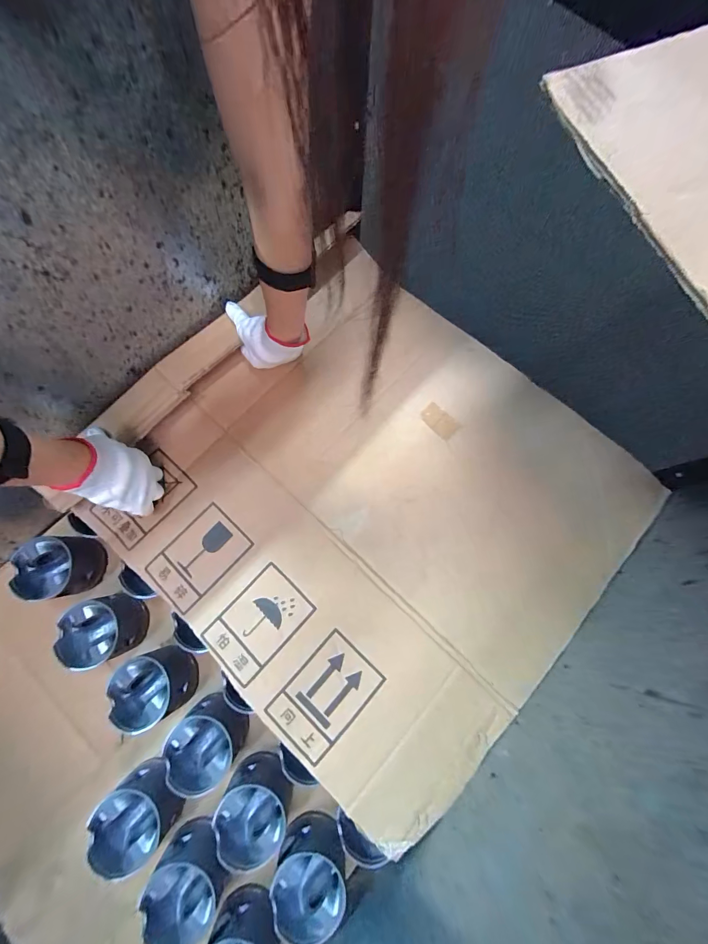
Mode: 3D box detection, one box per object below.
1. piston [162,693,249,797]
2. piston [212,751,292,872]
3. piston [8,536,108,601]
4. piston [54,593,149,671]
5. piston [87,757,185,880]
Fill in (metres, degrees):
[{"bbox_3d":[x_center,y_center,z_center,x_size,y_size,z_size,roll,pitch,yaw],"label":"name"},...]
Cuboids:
[{"bbox_3d":[-0.199,0.369,0.480,0.084,0.084,0.084,0,75,-2],"label":"piston"},{"bbox_3d":[-0.128,0.441,0.459,0.085,0.066,0.089,0,75,-2],"label":"piston"},{"bbox_3d":[-0.443,0.146,0.530,0.093,0.075,0.088,-1,75,-2],"label":"piston"},{"bbox_3d":[-0.366,0.229,0.509,0.097,0.061,0.091,-16,76,-6],"label":"piston"},{"bbox_3d":[-0.278,0.444,0.455,0.085,0.081,0.085,0,75,-2],"label":"piston"}]

